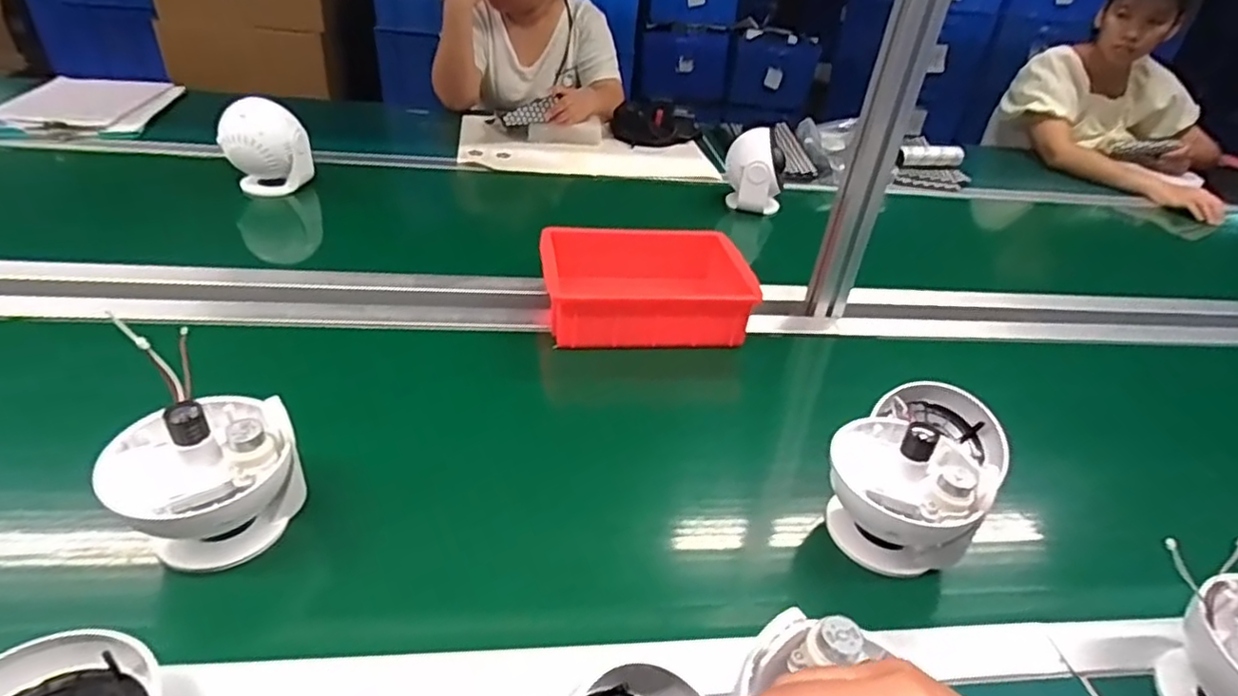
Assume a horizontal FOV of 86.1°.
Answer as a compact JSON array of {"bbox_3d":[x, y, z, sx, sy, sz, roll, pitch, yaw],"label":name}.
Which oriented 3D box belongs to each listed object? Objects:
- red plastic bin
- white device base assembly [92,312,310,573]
[{"bbox_3d":[0.036,-0.077,0.800,0.248,0.068,0.165,-1,34,-11],"label":"red plastic bin"},{"bbox_3d":[-0.309,0.074,0.477,0.117,0.146,0.114,19,36,18],"label":"white device base assembly"}]

